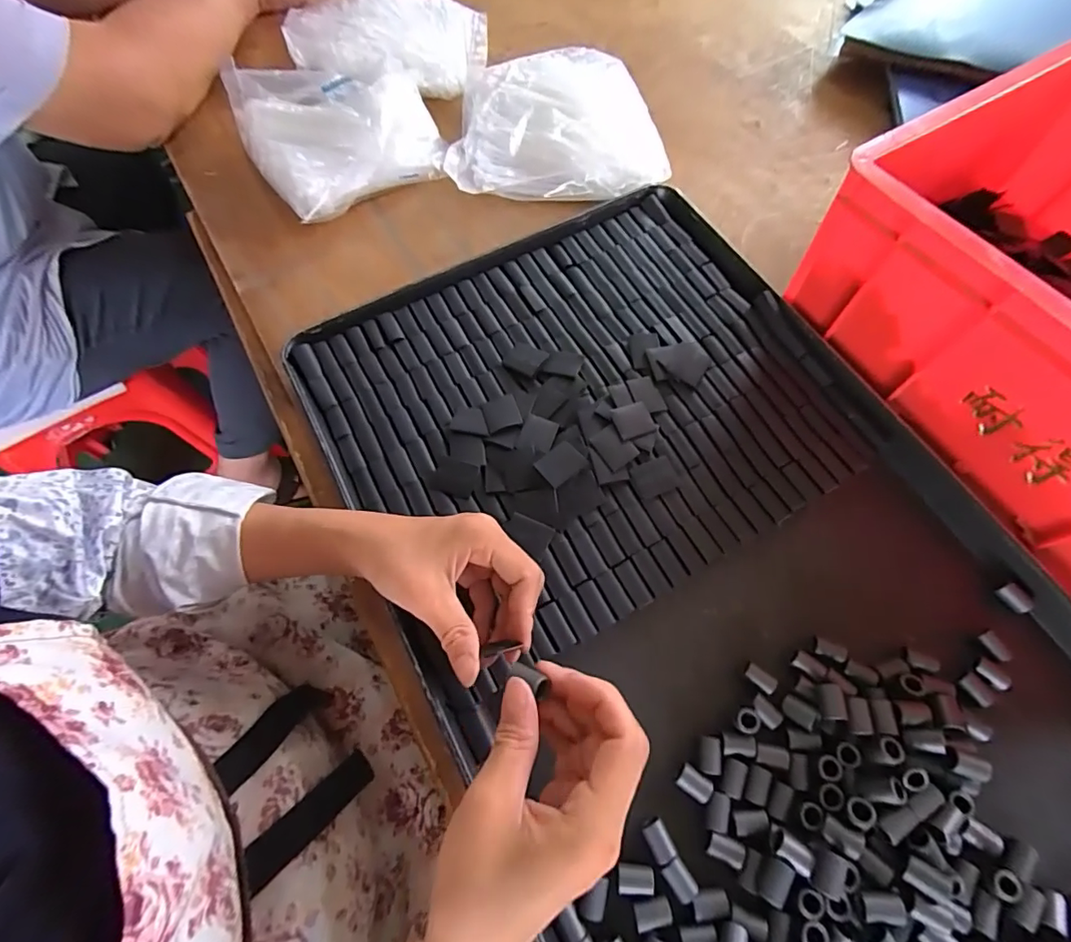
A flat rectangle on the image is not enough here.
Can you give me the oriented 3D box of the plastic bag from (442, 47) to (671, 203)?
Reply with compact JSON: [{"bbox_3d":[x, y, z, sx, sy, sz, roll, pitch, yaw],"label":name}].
[{"bbox_3d":[0.022,-0.353,0.524,0.215,0.042,0.182,0,66,1],"label":"plastic bag"}]

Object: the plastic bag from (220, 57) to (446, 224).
[{"bbox_3d":[-0.205,-0.358,0.528,0.181,0.053,0.204,-29,69,-11],"label":"plastic bag"}]

